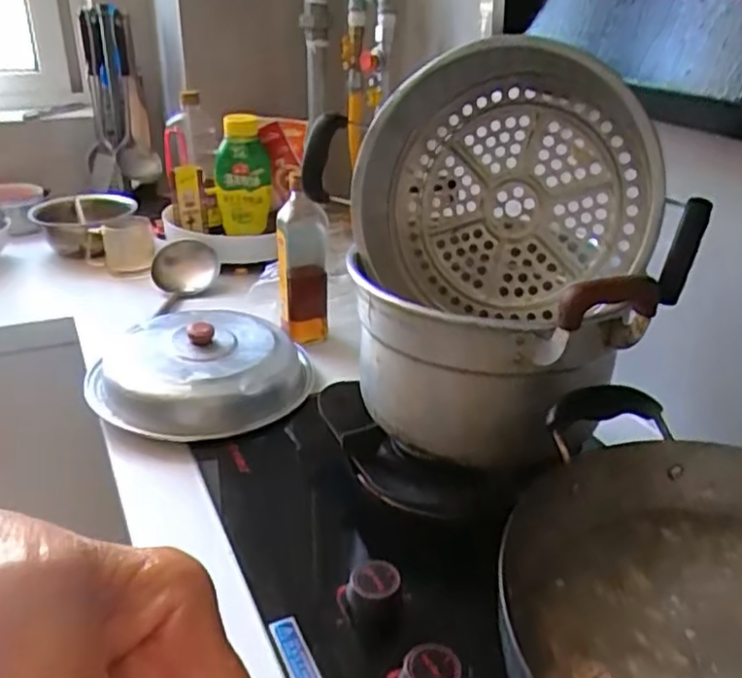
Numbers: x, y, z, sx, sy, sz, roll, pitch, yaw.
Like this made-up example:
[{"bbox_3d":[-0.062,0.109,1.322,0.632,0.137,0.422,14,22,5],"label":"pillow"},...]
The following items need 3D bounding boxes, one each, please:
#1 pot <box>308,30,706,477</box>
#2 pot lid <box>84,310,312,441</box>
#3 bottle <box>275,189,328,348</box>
[{"bbox_3d":[0.127,-0.087,0.654,0.263,0.305,0.318,-18,33,-32],"label":"pot"},{"bbox_3d":[-0.204,0.029,0.865,0.225,0.069,0.245,1,28,0],"label":"pot lid"},{"bbox_3d":[-0.098,-0.102,1.003,0.069,0.209,0.055,-2,28,-6],"label":"bottle"}]

